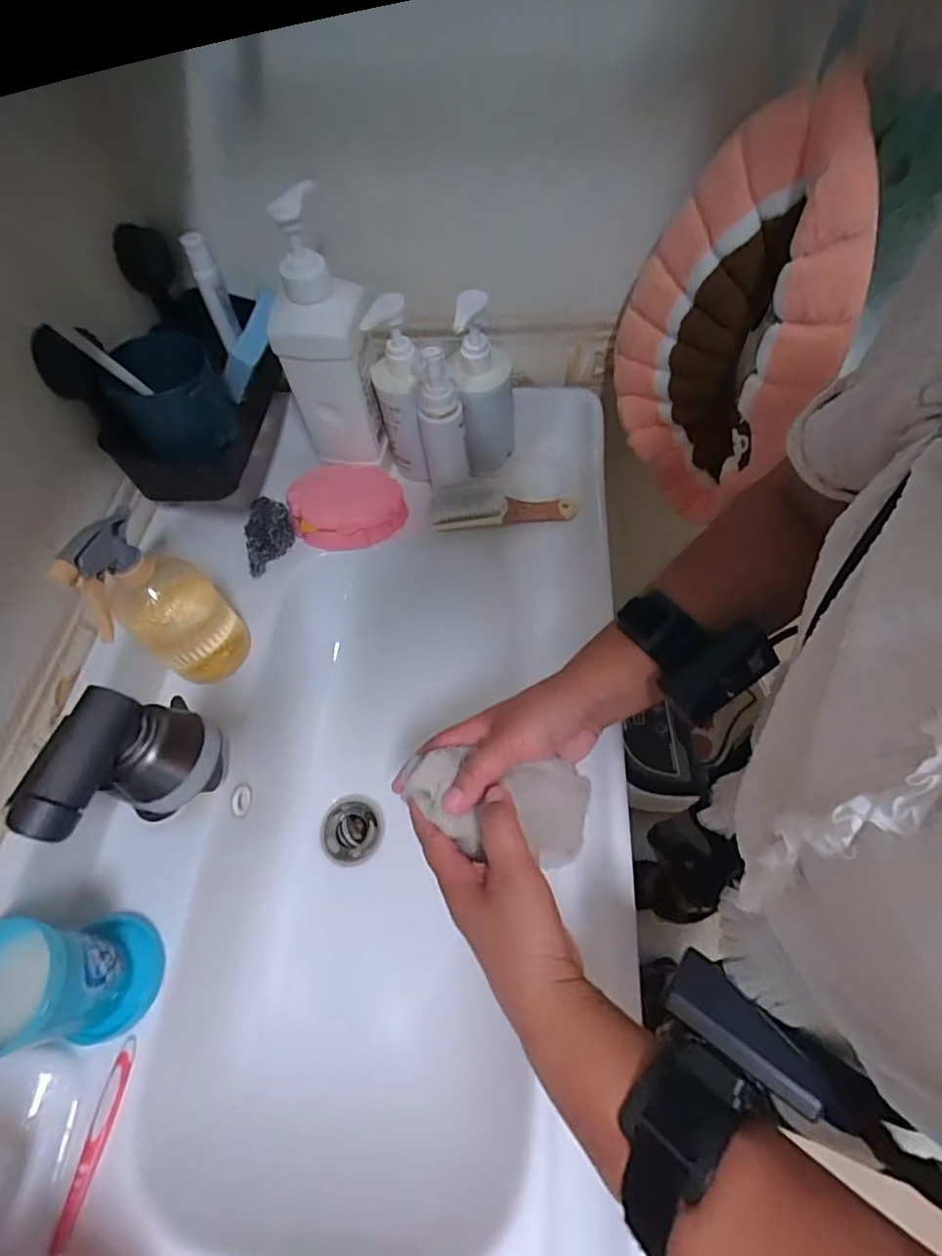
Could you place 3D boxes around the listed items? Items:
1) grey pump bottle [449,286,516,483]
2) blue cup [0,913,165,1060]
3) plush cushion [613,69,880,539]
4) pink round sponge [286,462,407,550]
[{"bbox_3d":[0.014,-0.247,0.579,0.061,0.179,0.057,-2,59,3],"label":"grey pump bottle"},{"bbox_3d":[-0.292,0.250,0.404,0.090,0.109,0.084,-8,59,0],"label":"blue cup"},{"bbox_3d":[0.233,-0.261,0.526,0.056,0.352,0.206,-31,62,-13],"label":"plush cushion"},{"bbox_3d":[-0.138,-0.137,0.629,0.120,0.066,0.076,-24,60,-9],"label":"pink round sponge"}]

